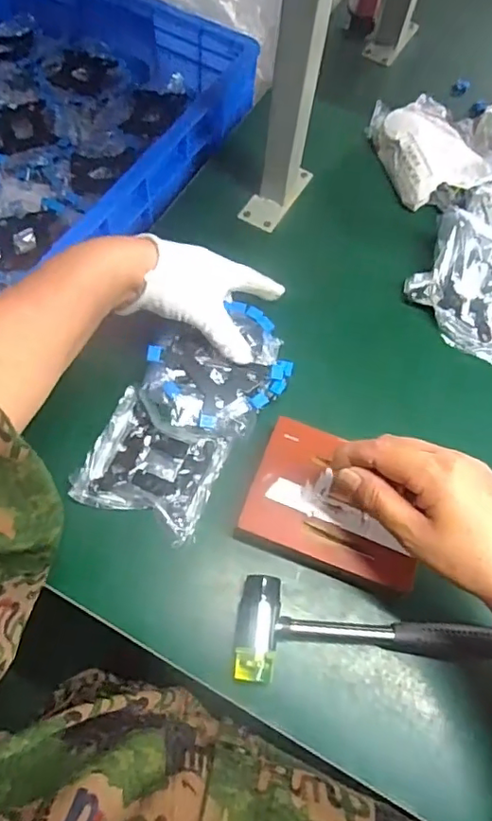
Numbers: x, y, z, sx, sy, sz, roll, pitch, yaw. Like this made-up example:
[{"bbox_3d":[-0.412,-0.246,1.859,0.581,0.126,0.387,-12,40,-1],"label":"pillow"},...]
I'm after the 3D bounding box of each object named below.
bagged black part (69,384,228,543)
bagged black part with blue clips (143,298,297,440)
[{"bbox_3d":[-0.077,0.045,0.464,0.106,0.009,0.097,23,67,7],"label":"bagged black part"},{"bbox_3d":[-0.026,-0.030,0.485,0.127,0.030,0.108,-23,70,-13],"label":"bagged black part with blue clips"}]

